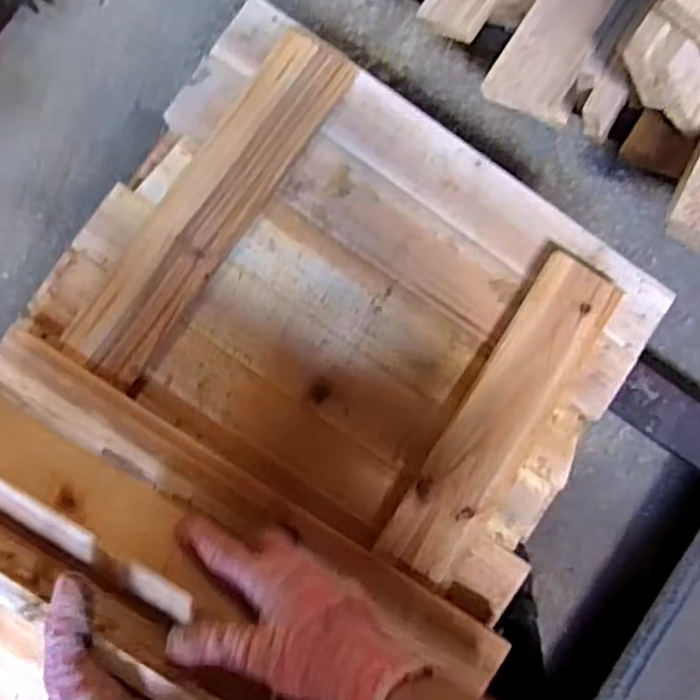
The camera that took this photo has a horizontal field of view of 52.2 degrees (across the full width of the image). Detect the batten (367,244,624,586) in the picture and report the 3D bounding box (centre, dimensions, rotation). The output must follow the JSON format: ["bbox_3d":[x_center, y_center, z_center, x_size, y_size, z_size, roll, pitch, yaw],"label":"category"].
[{"bbox_3d":[0.136,0.060,0.644,0.072,0.023,0.309,33,86,-3],"label":"batten"}]

